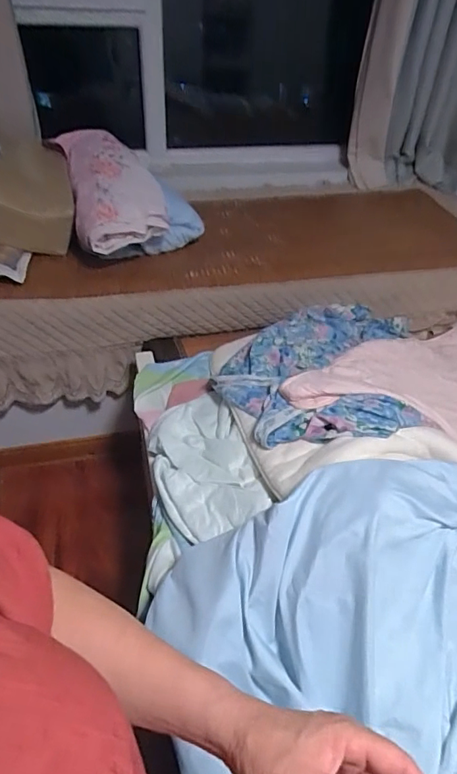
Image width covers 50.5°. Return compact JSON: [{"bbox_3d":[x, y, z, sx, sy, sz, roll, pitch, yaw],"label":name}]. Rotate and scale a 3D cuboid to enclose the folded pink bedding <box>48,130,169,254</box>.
[{"bbox_3d":[-0.350,-0.590,1.421,0.243,0.144,0.520,-14,45,-17],"label":"folded pink bedding"}]

